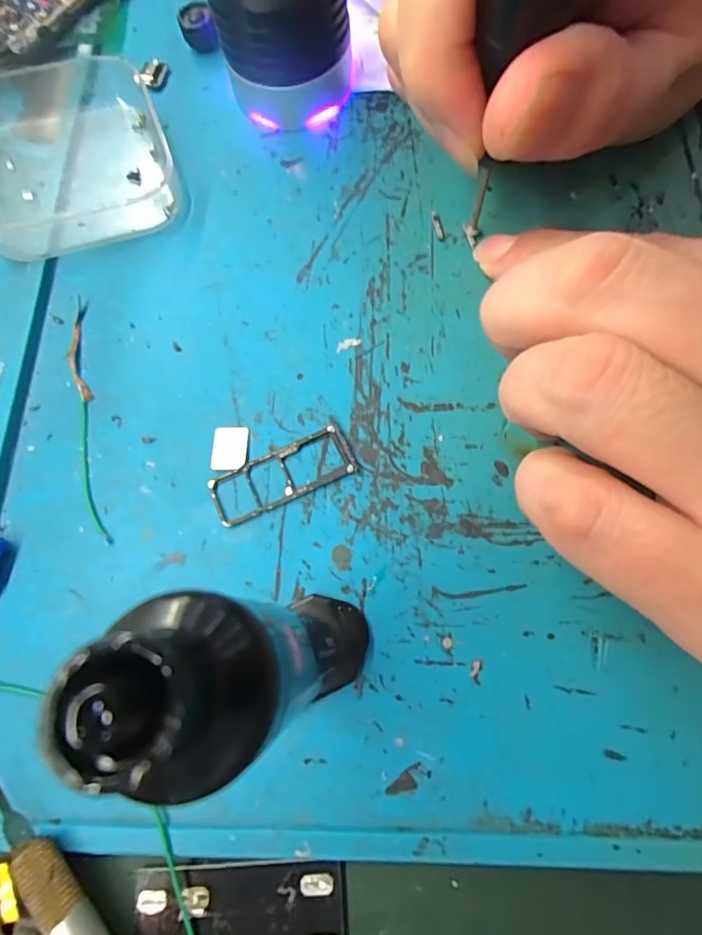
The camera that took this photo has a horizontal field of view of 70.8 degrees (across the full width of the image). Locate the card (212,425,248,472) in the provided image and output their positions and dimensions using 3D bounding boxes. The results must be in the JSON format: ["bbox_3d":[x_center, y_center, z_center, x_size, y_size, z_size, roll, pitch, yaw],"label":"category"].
[{"bbox_3d":[-0.033,-0.005,0.135,0.010,0.004,0.013,1,68,4],"label":"card"}]

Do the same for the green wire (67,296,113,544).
[{"bbox_3d":[-0.076,-0.016,0.140,0.007,0.004,0.078,-14,74,-3],"label":"green wire"}]

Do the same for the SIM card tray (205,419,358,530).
[{"bbox_3d":[-0.019,0.001,0.131,0.039,0.004,0.016,-23,75,-5],"label":"SIM card tray"}]

